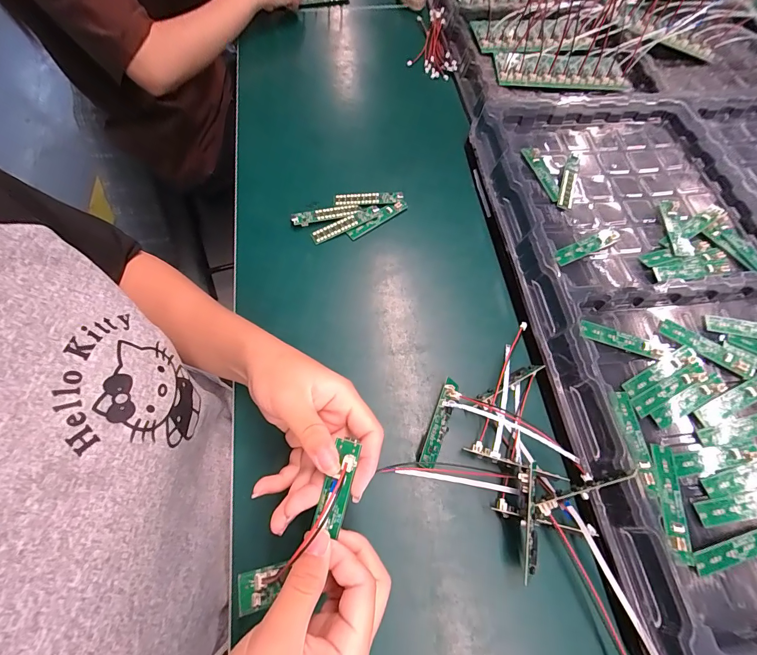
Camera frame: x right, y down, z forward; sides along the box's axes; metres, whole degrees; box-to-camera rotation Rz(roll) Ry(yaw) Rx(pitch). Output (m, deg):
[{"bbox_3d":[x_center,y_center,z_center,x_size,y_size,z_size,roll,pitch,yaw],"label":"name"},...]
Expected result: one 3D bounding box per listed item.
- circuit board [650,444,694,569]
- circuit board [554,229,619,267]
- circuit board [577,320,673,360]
[{"bbox_3d":[0.228,0.135,0.274,0.024,0.004,0.083,19,60,-6],"label":"circuit board"},{"bbox_3d":[0.223,-0.086,0.379,0.084,0.004,0.017,-23,84,-12],"label":"circuit board"},{"bbox_3d":[0.232,0.013,0.333,0.085,0.005,0.018,18,70,1],"label":"circuit board"}]

